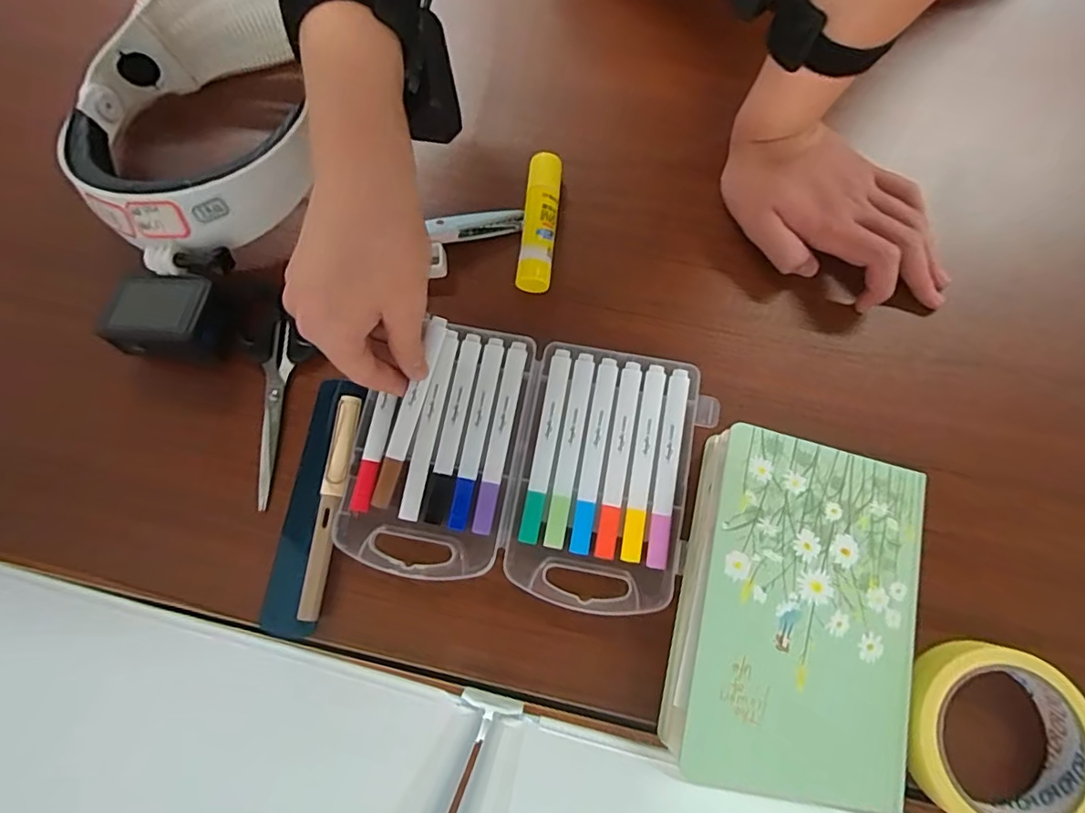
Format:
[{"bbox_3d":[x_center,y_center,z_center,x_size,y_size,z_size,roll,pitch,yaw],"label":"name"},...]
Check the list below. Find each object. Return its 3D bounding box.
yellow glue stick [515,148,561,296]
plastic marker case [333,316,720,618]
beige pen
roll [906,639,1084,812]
[{"bbox_3d":[-0.002,-0.130,0.399,0.023,0.021,0.104,6,76,2],"label":"yellow glue stick"},{"bbox_3d":[-0.010,0.035,0.362,0.218,0.022,0.161,10,76,3],"label":"plastic marker case"},{"bbox_3d":[-0.134,0.062,0.358,0.015,0.015,0.138,7,76,3],"label":"beige pen"},{"bbox_3d":[0.250,0.183,0.311,0.093,0.029,0.094,0,76,1],"label":"roll"}]

